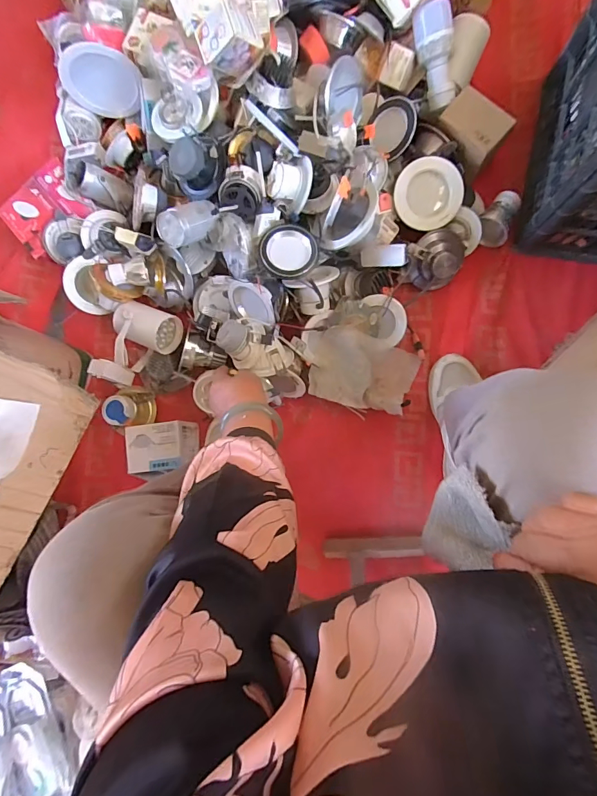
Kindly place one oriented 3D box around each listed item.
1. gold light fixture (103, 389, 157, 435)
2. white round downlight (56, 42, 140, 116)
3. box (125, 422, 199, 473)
[{"bbox_3d":[-0.314,0.023,0.769,0.079,0.057,0.086,1,87,6],"label":"gold light fixture"},{"bbox_3d":[-0.345,-0.557,0.722,0.126,0.118,0.033,-2,86,6],"label":"white round downlight"},{"bbox_3d":[-0.237,0.085,0.725,0.107,0.076,0.078,-8,86,6],"label":"box"}]

